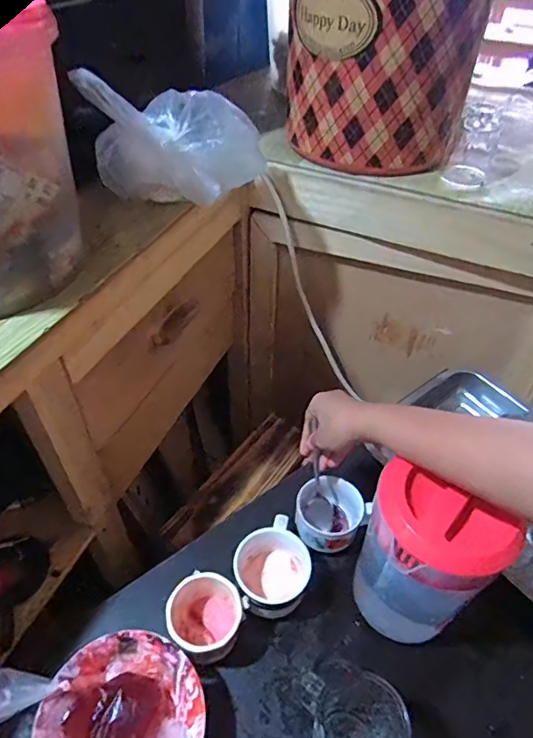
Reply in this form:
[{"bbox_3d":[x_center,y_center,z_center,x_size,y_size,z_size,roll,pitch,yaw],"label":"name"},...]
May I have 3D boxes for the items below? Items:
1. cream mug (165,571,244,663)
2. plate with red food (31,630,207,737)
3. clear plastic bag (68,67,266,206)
[{"bbox_3d":[-0.064,0.272,0.548,0.075,0.078,0.070,1,47,-1],"label":"cream mug"},{"bbox_3d":[-0.137,0.347,0.492,0.149,0.064,0.147,1,47,-1],"label":"plate with red food"},{"bbox_3d":[-0.102,-0.281,0.622,0.216,0.128,0.109,-12,49,-12],"label":"clear plastic bag"}]

